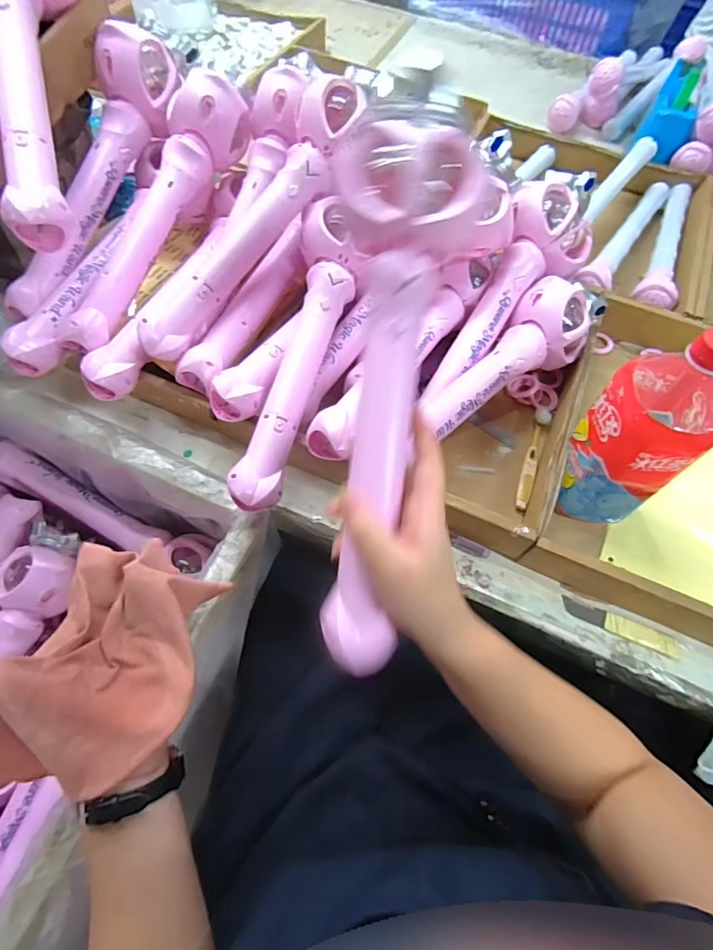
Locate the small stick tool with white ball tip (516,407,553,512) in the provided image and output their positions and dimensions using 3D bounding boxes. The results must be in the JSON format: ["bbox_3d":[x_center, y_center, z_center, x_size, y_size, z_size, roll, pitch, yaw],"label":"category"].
[{"bbox_3d":[0.199,-0.021,0.520,0.017,0.012,0.137,20,64,8],"label":"small stick tool with white ball tip"}]

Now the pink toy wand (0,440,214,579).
[{"bbox_3d":[-0.329,0.050,0.584,0.313,0.042,0.060,23,64,9],"label":"pink toy wand"}]

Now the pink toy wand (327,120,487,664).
[{"bbox_3d":[0.021,-0.053,0.296,0.082,0.041,0.345,6,93,1],"label":"pink toy wand"}]

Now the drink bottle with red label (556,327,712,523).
[{"bbox_3d":[0.256,-0.041,0.415,0.092,0.213,0.103,42,68,17],"label":"drink bottle with red label"}]

